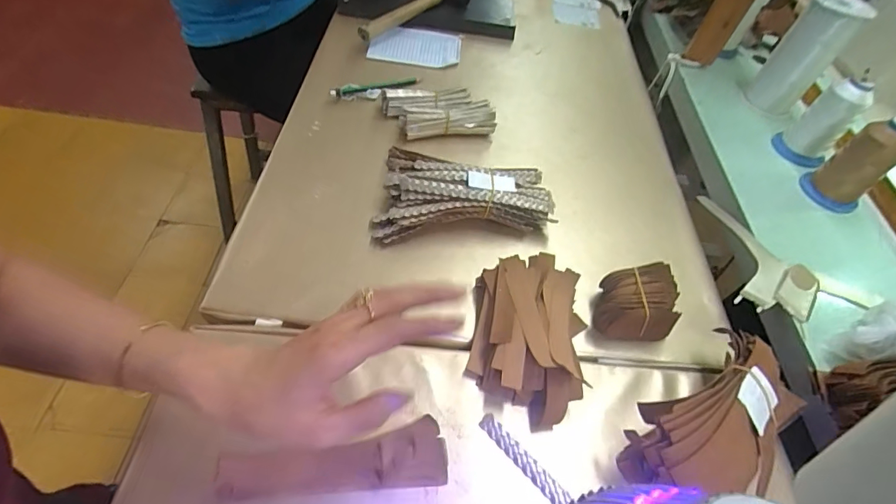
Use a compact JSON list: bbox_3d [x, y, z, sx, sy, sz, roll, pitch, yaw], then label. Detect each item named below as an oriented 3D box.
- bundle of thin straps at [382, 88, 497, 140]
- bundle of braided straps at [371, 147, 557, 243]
[{"bbox_3d":[-0.013,-0.185,0.599,0.140,0.036,0.078,-2,54,-11],"label":"bundle of thin straps"},{"bbox_3d":[0.015,-0.074,0.519,0.194,0.056,0.126,2,51,-11],"label":"bundle of braided straps"}]

